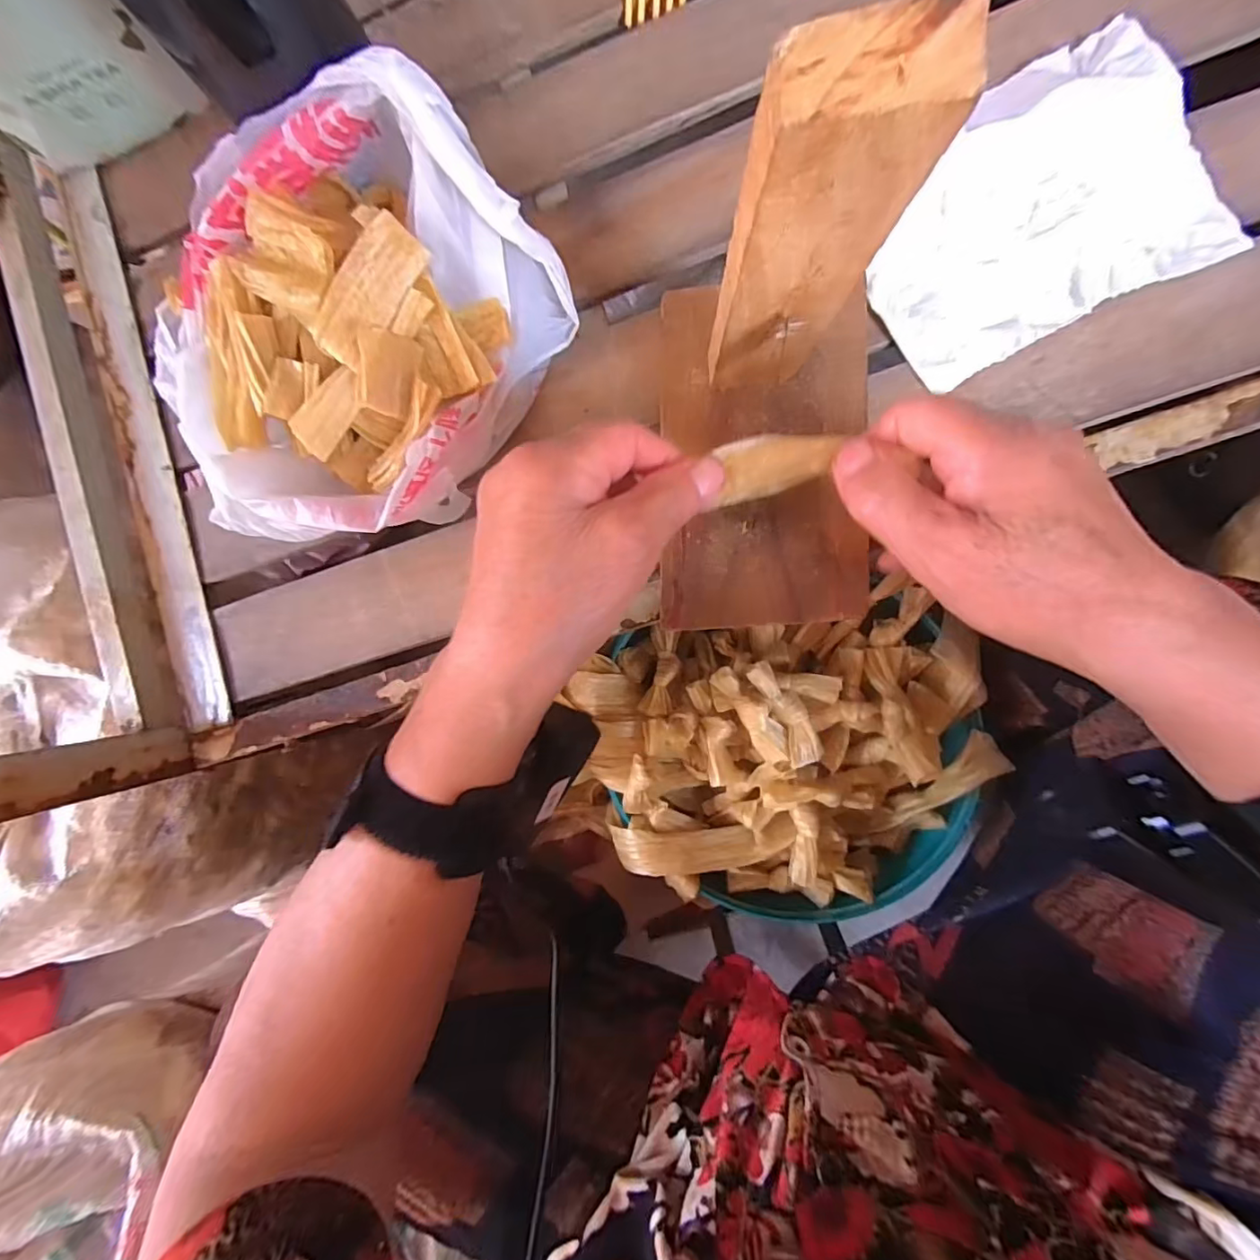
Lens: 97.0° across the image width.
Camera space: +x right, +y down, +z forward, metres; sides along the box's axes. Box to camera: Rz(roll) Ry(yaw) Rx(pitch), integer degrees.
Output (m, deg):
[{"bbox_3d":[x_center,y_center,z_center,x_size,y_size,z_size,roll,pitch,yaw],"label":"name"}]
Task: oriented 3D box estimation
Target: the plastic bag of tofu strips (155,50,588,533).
[{"bbox_3d":[-0.155,-0.142,0.276,0.201,0.098,0.204,28,93,8],"label":"plastic bag of tofu strips"}]

